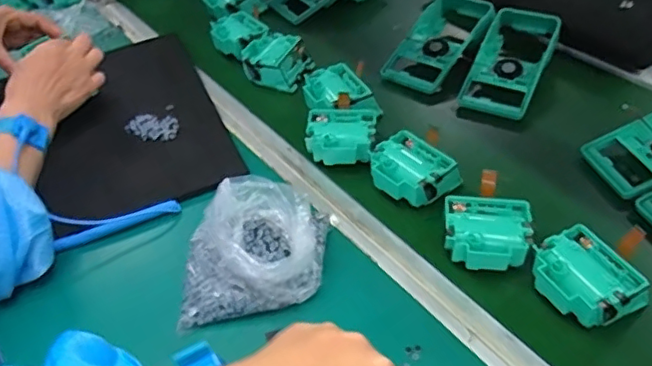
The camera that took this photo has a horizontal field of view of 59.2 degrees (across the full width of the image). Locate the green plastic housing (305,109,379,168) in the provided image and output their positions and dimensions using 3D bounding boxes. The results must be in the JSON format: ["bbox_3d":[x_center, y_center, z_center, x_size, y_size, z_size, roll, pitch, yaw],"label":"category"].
[{"bbox_3d":[0.017,-0.049,0.633,0.073,0.033,0.064,4,44,11],"label":"green plastic housing"}]

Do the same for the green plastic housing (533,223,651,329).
[{"bbox_3d":[0.214,0.083,0.478,0.067,0.044,0.077,-27,47,-21],"label":"green plastic housing"}]

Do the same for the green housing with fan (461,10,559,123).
[{"bbox_3d":[0.235,-0.159,0.729,0.082,0.044,0.187,18,48,24],"label":"green housing with fan"}]

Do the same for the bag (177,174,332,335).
[{"bbox_3d":[-0.064,0.057,0.515,0.119,0.053,0.149,2,43,8],"label":"bag"}]

